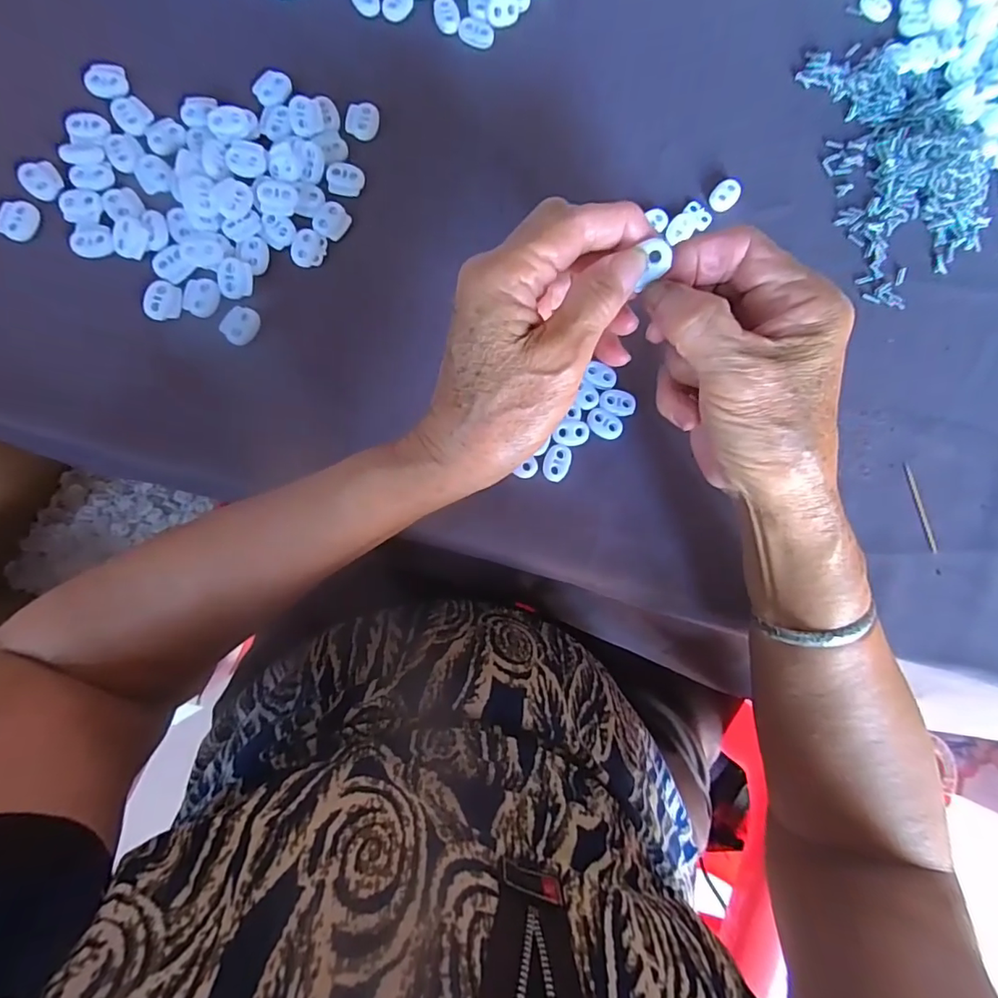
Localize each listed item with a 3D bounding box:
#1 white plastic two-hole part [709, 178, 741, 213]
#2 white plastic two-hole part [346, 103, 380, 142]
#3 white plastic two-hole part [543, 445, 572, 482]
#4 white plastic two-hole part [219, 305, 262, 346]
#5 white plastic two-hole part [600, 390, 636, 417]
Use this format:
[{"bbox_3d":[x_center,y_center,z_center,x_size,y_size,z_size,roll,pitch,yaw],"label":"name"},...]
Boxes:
[{"bbox_3d":[0.148,-0.199,0.335,0.017,0.005,0.023,39,83,-1],"label":"white plastic two-hole part"},{"bbox_3d":[-0.084,-0.233,0.316,0.019,0.004,0.021,6,85,-5],"label":"white plastic two-hole part"},{"bbox_3d":[0.035,-0.022,0.307,0.014,0.004,0.022,21,83,-3],"label":"white plastic two-hole part"},{"bbox_3d":[-0.149,-0.100,0.297,0.017,0.007,0.022,41,83,-1],"label":"white plastic two-hole part"},{"bbox_3d":[0.073,-0.060,0.313,0.022,0.004,0.015,18,84,-4],"label":"white plastic two-hole part"}]

